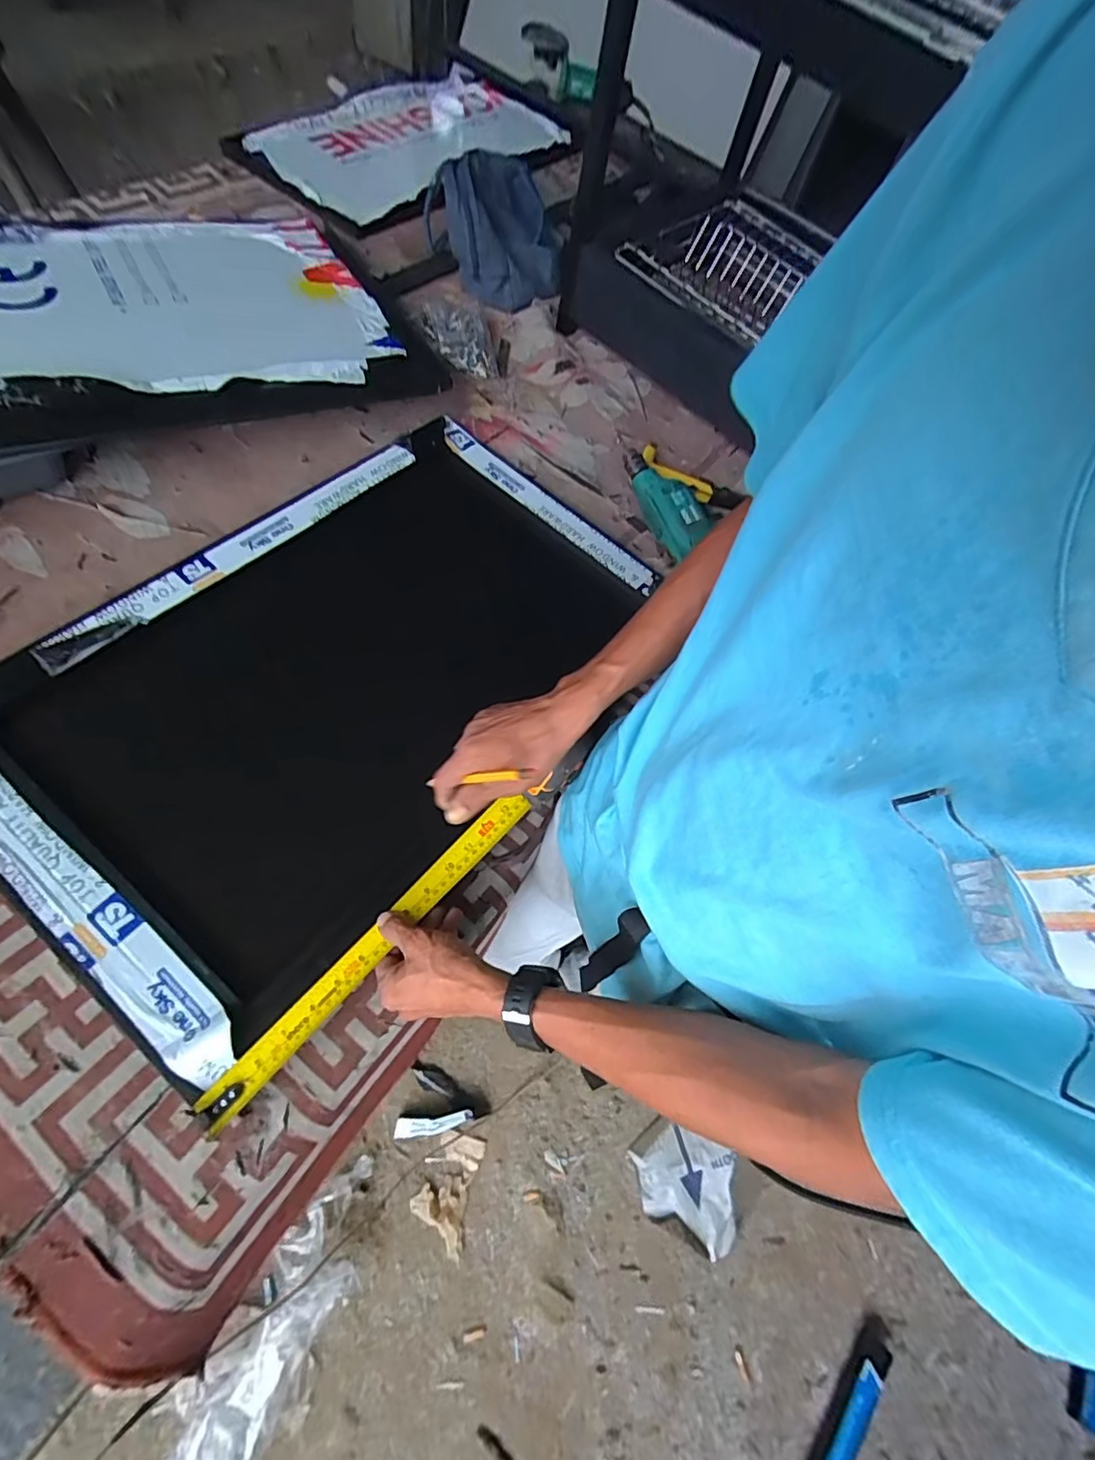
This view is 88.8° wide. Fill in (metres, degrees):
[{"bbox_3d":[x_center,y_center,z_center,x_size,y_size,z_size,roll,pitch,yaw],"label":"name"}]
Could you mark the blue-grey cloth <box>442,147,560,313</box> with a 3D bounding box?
[{"bbox_3d":[-0.071,-0.867,0.953,0.196,0.164,0.228,5,62,-8],"label":"blue-grey cloth"}]

